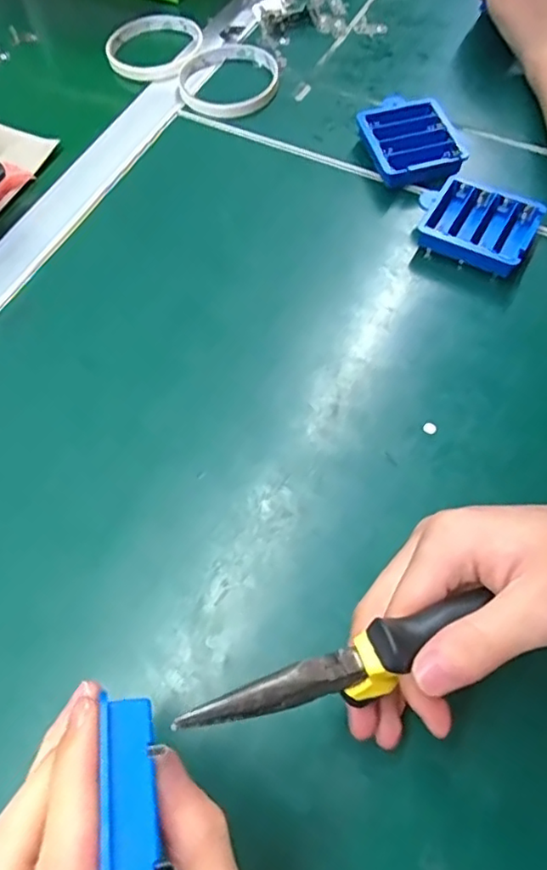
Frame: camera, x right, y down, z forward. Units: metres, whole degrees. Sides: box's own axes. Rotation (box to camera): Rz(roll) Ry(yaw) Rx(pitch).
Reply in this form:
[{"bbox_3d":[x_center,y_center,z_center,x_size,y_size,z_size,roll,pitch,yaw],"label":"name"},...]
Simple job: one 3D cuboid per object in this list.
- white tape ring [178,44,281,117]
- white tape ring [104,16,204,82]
[{"bbox_3d":[-0.037,-0.298,0.491,0.079,0.011,0.082,-1,63,2],"label":"white tape ring"},{"bbox_3d":[-0.108,-0.340,0.512,0.080,0.008,0.080,-1,63,2],"label":"white tape ring"}]

